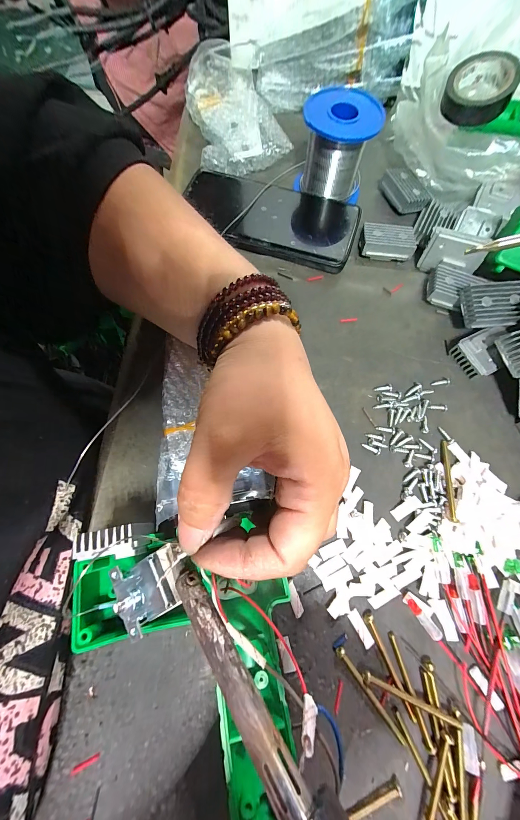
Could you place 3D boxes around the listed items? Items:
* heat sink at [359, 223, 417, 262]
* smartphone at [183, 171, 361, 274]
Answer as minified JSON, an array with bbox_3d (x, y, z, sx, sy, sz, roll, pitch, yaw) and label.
[{"bbox_3d":[0.118,-0.156,0.257,0.047,0.012,0.033,5,73,1],"label":"heat sink"},{"bbox_3d":[0.006,-0.178,0.264,0.161,0.016,0.074,18,74,5],"label":"smartphone"}]

